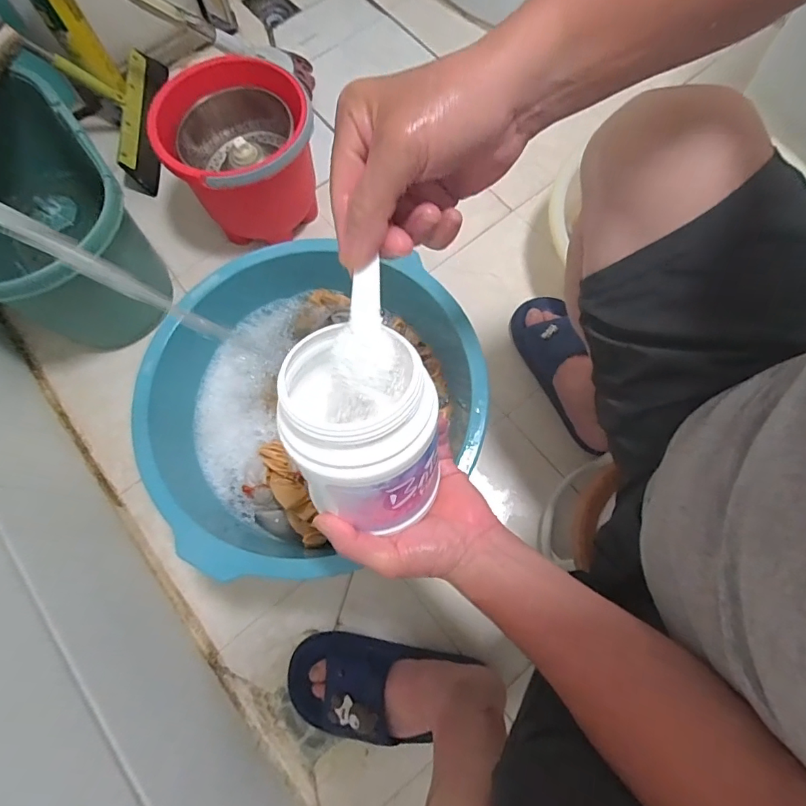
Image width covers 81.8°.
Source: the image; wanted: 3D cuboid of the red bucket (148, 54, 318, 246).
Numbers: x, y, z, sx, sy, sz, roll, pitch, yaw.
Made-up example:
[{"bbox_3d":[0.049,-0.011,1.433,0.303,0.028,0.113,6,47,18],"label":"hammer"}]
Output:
[{"bbox_3d":[-0.255,-0.402,0.779,0.228,0.221,0.216,-22,73,-5],"label":"red bucket"}]

